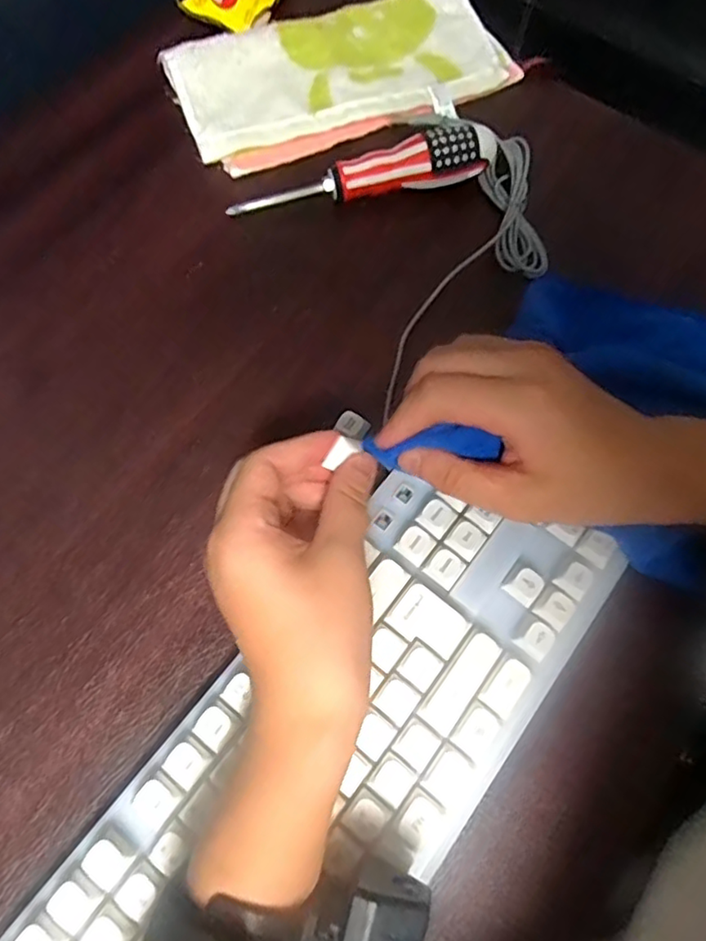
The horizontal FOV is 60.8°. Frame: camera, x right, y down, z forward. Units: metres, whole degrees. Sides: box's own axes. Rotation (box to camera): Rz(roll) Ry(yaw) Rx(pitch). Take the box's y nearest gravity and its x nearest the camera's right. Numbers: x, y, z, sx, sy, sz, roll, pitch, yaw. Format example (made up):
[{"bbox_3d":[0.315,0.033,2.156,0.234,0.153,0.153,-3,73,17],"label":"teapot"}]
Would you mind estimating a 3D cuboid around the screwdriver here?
[{"bbox_3d":[0.003,-0.198,0.403,0.168,0.032,0.027,-13,69,-6],"label":"screwdriver"}]

